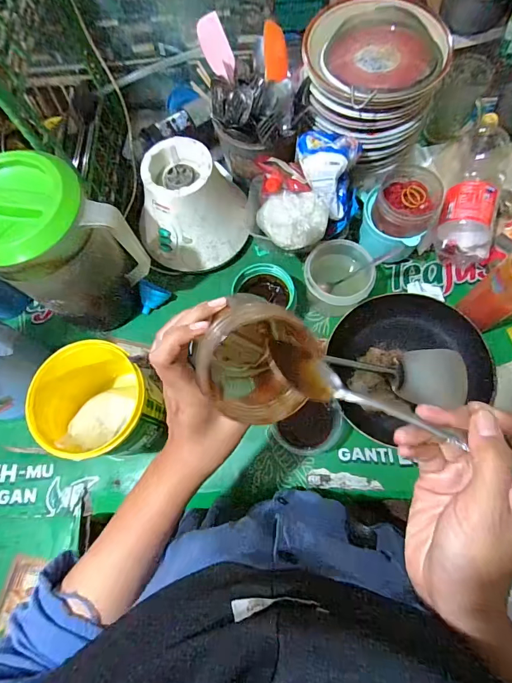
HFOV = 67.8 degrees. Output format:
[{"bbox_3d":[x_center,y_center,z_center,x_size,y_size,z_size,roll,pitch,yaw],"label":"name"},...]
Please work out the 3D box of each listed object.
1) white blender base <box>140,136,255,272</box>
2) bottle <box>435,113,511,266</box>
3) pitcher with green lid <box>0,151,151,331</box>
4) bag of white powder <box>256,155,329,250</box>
[{"bbox_3d":[-0.100,-0.208,0.612,0.157,0.134,0.148,24,73,8],"label":"white blender base"},{"bbox_3d":[0.378,-0.262,0.651,0.091,0.093,0.285,22,72,8],"label":"bottle"},{"bbox_3d":[-0.257,-0.107,0.529,0.153,0.255,0.137,32,74,11],"label":"pitcher with green lid"},{"bbox_3d":[0.052,-0.209,0.546,0.096,0.059,0.132,1,71,1],"label":"bag of white powder"}]

